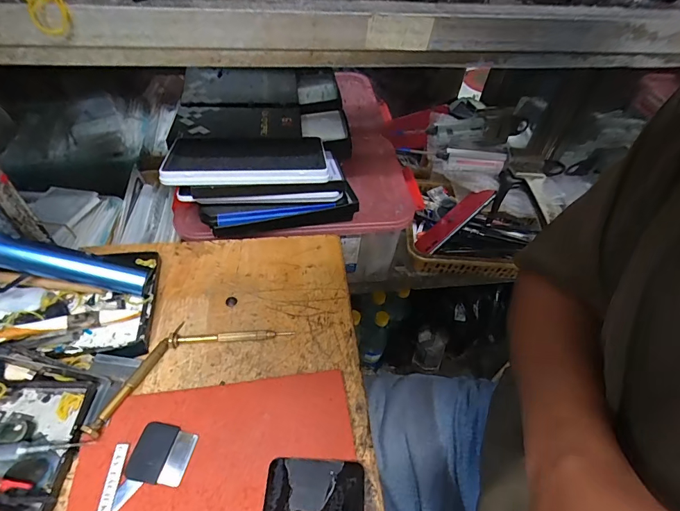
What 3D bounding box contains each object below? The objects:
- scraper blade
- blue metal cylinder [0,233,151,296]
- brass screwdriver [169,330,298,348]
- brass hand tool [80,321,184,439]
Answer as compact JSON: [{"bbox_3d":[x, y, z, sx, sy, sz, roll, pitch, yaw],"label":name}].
[{"bbox_3d":[-0.132,0.147,0.289,0.043,0.004,0.040,10,50,3],"label":"scraper blade"},{"bbox_3d":[-0.257,0.005,0.353,0.153,0.021,0.024,16,48,-17],"label":"blue metal cylinder"},{"bbox_3d":[-0.098,0.075,0.353,0.108,0.010,0.014,0,50,-6],"label":"brass screwdriver"},{"bbox_3d":[-0.167,0.097,0.323,0.011,0.014,0.107,19,51,10],"label":"brass hand tool"}]

